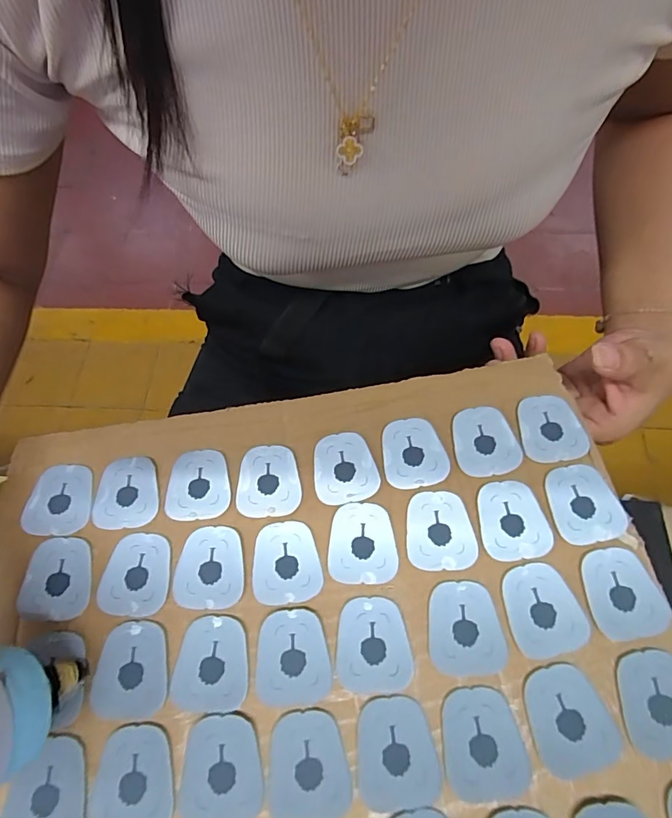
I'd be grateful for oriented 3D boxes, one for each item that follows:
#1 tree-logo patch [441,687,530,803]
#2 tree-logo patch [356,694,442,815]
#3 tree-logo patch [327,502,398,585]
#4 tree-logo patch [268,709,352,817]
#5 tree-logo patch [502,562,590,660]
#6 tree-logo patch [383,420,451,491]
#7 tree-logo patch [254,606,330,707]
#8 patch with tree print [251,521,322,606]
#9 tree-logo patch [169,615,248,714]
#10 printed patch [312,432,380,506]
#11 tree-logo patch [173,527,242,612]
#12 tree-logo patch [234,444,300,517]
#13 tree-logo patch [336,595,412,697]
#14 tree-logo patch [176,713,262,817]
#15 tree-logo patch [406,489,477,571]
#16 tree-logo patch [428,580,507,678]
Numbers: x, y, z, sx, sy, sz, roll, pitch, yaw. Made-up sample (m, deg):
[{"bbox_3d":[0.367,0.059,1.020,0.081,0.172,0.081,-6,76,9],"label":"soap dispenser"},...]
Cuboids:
[{"bbox_3d":[0.061,0.139,0.191,0.032,0.004,0.038,-3,65,3],"label":"tree-logo patch"},{"bbox_3d":[0.025,0.144,0.193,0.031,0.004,0.038,-9,65,2],"label":"tree-logo patch"},{"bbox_3d":[0.013,0.066,0.228,0.033,0.004,0.038,0,65,4],"label":"tree-logo patch"},{"bbox_3d":[-0.012,0.150,0.191,0.032,0.004,0.039,-9,65,0],"label":"tree-logo patch"},{"bbox_3d":[0.094,0.092,0.211,0.032,0.004,0.038,-16,65,-3],"label":"tree-logo patch"},{"bbox_3d":[0.041,0.024,0.249,0.032,0.004,0.038,-11,66,-1],"label":"tree-logo patch"},{"bbox_3d":[-0.020,0.112,0.208,0.032,0.004,0.038,-5,65,2],"label":"tree-logo patch"},{"bbox_3d":[-0.025,0.076,0.227,0.033,0.004,0.038,-5,65,2],"label":"patch with tree print"},{"bbox_3d":[-0.056,0.115,0.208,0.033,0.004,0.038,4,65,7],"label":"tree-logo patch"},{"bbox_3d":[0.004,0.031,0.247,0.033,0.004,0.038,-12,65,-1],"label":"printed patch"},{"bbox_3d":[-0.063,0.078,0.227,0.033,0.004,0.038,-1,65,4],"label":"tree-logo patch"},{"bbox_3d":[-0.036,0.038,0.246,0.033,0.004,0.038,-4,65,3],"label":"tree-logo patch"},{"bbox_3d":[0.017,0.107,0.209,0.032,0.004,0.039,-3,65,3],"label":"tree-logo patch"},{"bbox_3d":[-0.048,0.151,0.191,0.033,0.004,0.038,-4,65,3],"label":"tree-logo patch"},{"bbox_3d":[0.052,0.060,0.229,0.032,0.004,0.038,-3,65,3],"label":"tree-logo patch"},{"bbox_3d":[0.058,0.100,0.209,0.032,0.004,0.039,-6,65,2],"label":"tree-logo patch"}]

